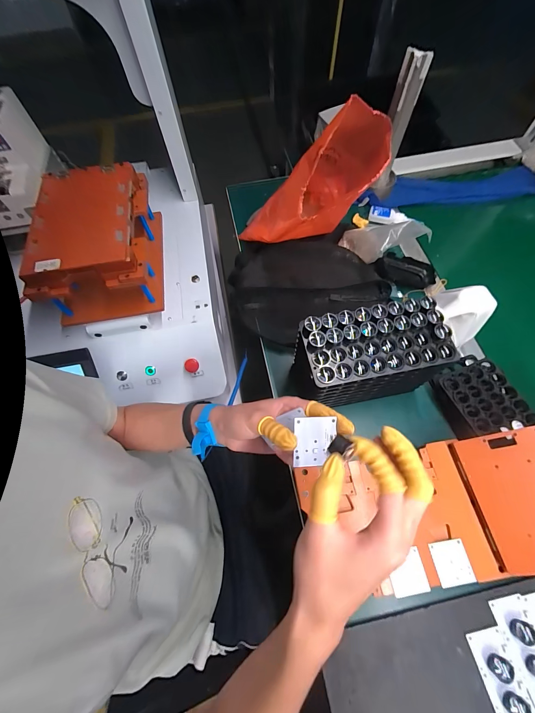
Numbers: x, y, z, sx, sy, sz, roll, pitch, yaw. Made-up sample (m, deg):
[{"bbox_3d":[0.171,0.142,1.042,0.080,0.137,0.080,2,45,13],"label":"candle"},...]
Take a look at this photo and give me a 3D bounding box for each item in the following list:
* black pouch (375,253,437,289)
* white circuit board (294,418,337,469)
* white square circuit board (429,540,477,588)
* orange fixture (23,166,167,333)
[{"bbox_3d":[0.278,-0.175,0.602,0.115,0.033,0.058,12,96,-5],"label":"black pouch"},{"bbox_3d":[0.045,0.083,0.280,0.041,0.004,0.045,2,87,-12],"label":"white circuit board"},{"bbox_3d":[0.237,0.265,0.374,0.045,0.004,0.047,-8,62,-2],"label":"white square circuit board"},{"bbox_3d":[-0.312,-0.212,0.554,0.175,0.140,0.254,-9,64,-2],"label":"orange fixture"}]

